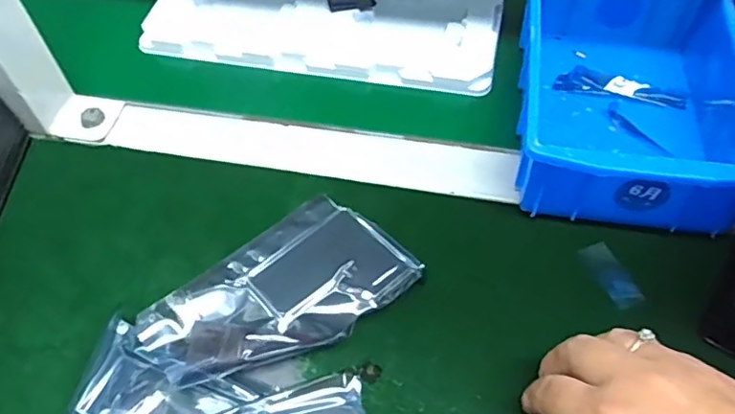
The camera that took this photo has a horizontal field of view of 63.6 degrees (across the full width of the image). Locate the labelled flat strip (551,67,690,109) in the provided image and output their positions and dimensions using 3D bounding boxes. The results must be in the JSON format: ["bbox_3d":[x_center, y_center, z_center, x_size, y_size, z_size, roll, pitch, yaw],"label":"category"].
[{"bbox_3d":[0.180,-0.088,0.420,0.087,0.010,0.027,13,56,11],"label":"labelled flat strip"}]

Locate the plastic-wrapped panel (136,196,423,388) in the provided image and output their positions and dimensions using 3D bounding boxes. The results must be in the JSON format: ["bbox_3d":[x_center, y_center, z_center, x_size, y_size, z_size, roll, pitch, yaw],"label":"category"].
[{"bbox_3d":[-0.048,0.048,0.331,0.140,0.018,0.082,-36,61,-21],"label":"plastic-wrapped panel"}]

